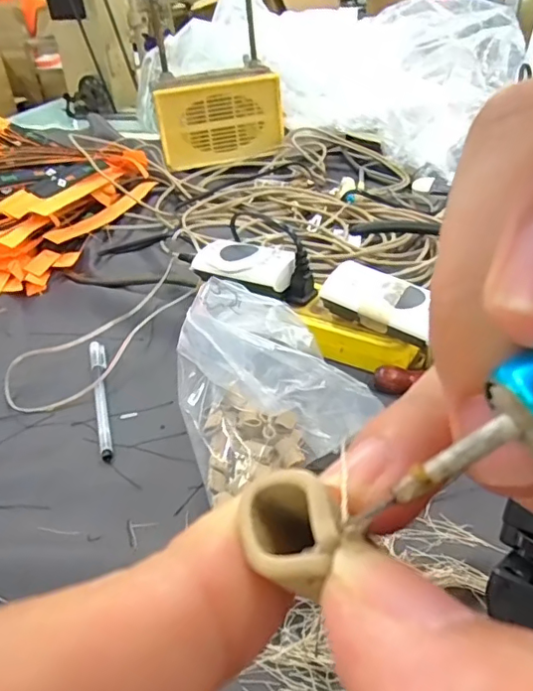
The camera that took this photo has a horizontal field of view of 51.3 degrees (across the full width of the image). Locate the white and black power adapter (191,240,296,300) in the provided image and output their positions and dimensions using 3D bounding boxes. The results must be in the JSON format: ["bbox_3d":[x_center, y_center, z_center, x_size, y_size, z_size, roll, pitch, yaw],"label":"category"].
[{"bbox_3d":[-0.017,-0.067,0.484,0.092,0.030,0.050,21,69,26],"label":"white and black power adapter"}]

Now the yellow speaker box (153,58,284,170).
[{"bbox_3d":[-0.069,-0.333,0.805,0.175,0.109,0.066,-12,37,-11],"label":"yellow speaker box"}]

